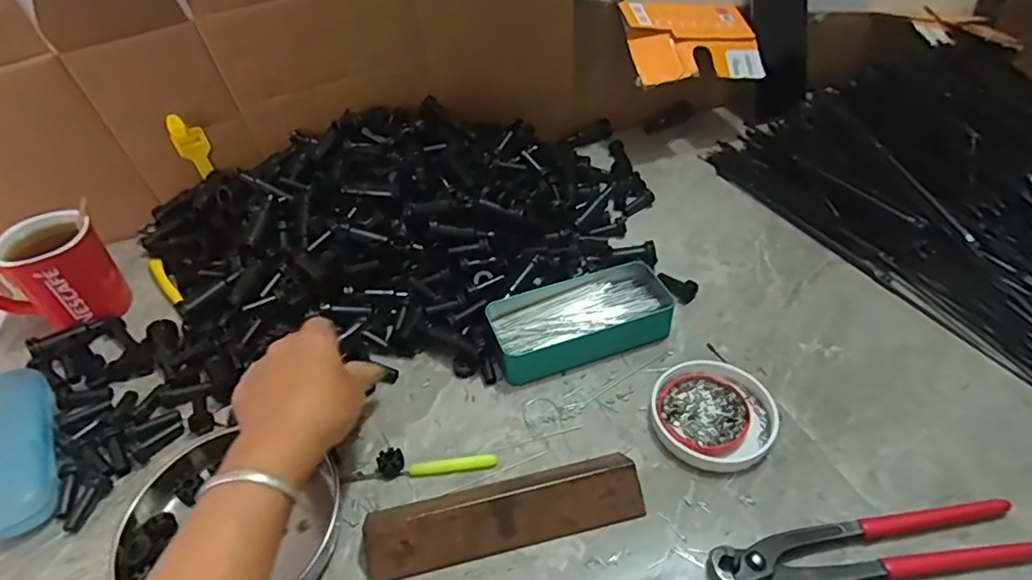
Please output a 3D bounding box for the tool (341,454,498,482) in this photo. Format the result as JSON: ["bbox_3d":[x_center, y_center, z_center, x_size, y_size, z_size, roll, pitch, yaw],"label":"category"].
[{"bbox_3d":[-0.069,0.129,0.432,0.110,0.009,0.012,-7,44,-4],"label":"tool"}]

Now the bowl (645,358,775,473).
[{"bbox_3d":[0.149,0.095,0.458,0.090,0.014,0.090,-2,44,2],"label":"bowl"}]

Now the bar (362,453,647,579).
[{"bbox_3d":[-0.009,0.143,0.396,0.179,0.027,0.050,-11,44,-8],"label":"bar"}]

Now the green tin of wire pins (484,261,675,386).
[{"bbox_3d":[0.055,0.024,0.511,0.148,0.030,0.074,-16,45,-13],"label":"green tin of wire pins"}]

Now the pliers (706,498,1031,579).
[{"bbox_3d":[0.218,0.161,0.370,0.199,0.014,0.038,-7,44,-4],"label":"pliers"}]

